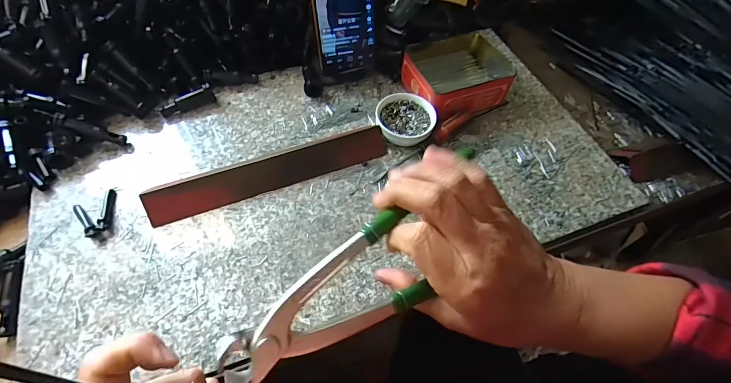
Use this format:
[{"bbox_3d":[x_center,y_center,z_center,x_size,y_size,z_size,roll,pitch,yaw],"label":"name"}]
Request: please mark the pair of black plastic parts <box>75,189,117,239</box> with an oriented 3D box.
[{"bbox_3d":[-0.266,0.020,0.367,0.039,0.010,0.045,-35,66,-24],"label":"pair of black plastic parts"}]

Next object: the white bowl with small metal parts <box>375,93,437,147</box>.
[{"bbox_3d":[0.048,-0.086,0.447,0.070,0.028,0.066,2,57,-3],"label":"white bowl with small metal parts"}]

